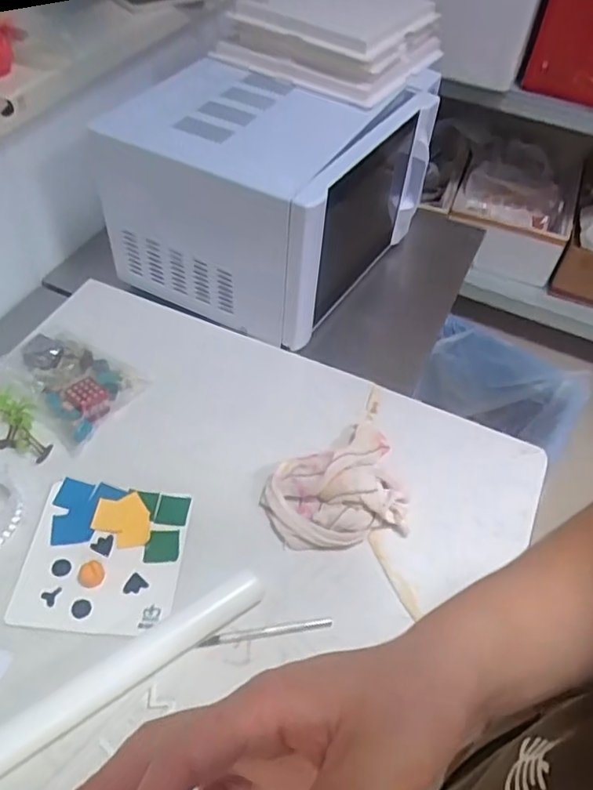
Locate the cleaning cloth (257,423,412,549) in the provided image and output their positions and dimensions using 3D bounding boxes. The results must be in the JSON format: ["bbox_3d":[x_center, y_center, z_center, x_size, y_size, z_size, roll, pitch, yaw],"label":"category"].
[{"bbox_3d":[0.046,0.099,0.699,0.175,0.045,0.153,-10,53,-14],"label":"cleaning cloth"}]

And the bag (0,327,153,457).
[{"bbox_3d":[-0.303,-0.029,0.774,0.171,0.033,0.129,32,55,18],"label":"bag"}]

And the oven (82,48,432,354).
[{"bbox_3d":[-0.034,-0.315,0.897,0.348,0.237,0.387,27,53,15],"label":"oven"}]

